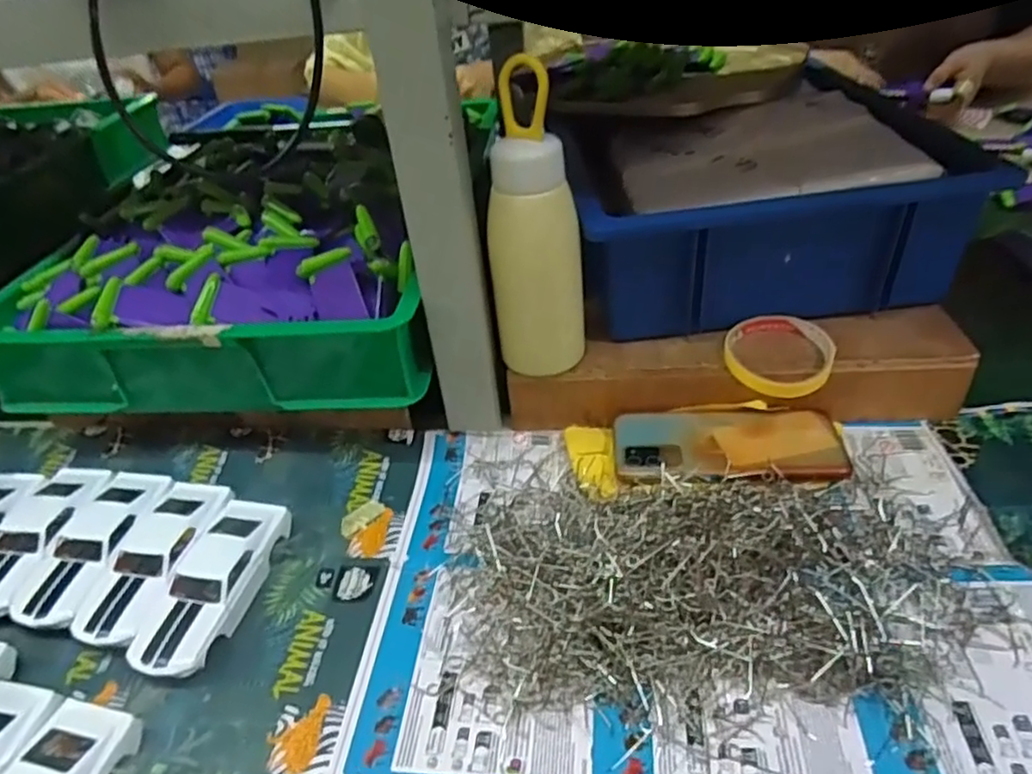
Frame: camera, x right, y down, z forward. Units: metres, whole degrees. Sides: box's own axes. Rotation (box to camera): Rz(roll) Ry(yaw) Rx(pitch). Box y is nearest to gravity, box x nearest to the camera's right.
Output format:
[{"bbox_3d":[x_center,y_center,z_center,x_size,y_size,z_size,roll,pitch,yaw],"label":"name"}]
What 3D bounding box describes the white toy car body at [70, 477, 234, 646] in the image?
[{"bbox_3d":[-0.253,0.122,0.484,0.055,0.022,0.130,4,41,13],"label":"white toy car body"}]

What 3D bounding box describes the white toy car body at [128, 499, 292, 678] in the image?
[{"bbox_3d":[-0.206,0.134,0.464,0.054,0.026,0.130,5,41,14],"label":"white toy car body"}]

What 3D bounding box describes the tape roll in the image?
[{"bbox_3d":[0.201,-0.025,0.519,0.077,0.017,0.081,-5,37,4],"label":"tape roll"}]

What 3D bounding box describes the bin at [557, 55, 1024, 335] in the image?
[{"bbox_3d":[0.200,-0.165,0.593,0.301,0.106,0.241,-5,37,3],"label":"bin"}]

